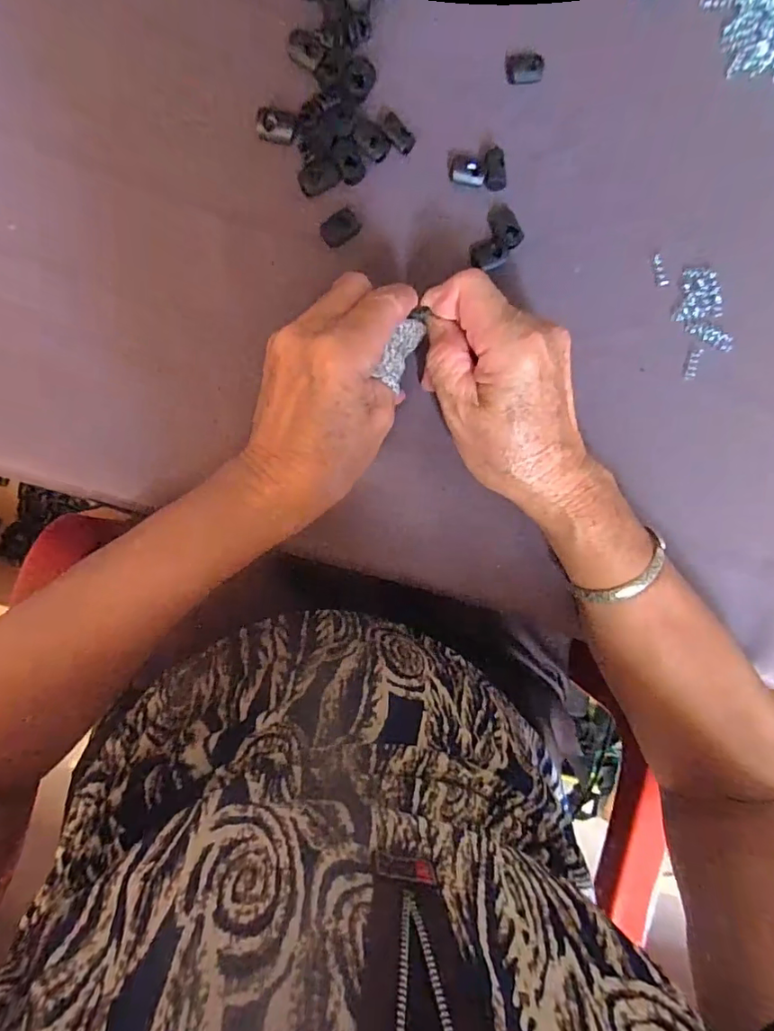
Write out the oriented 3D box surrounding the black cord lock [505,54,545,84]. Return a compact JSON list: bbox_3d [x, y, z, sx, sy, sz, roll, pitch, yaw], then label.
[{"bbox_3d":[0.082,-0.264,0.304,0.022,0.007,0.015,-8,93,-9],"label":"black cord lock"}]

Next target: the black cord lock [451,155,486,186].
[{"bbox_3d":[0.047,-0.203,0.302,0.020,0.004,0.017,-2,92,-9],"label":"black cord lock"}]

